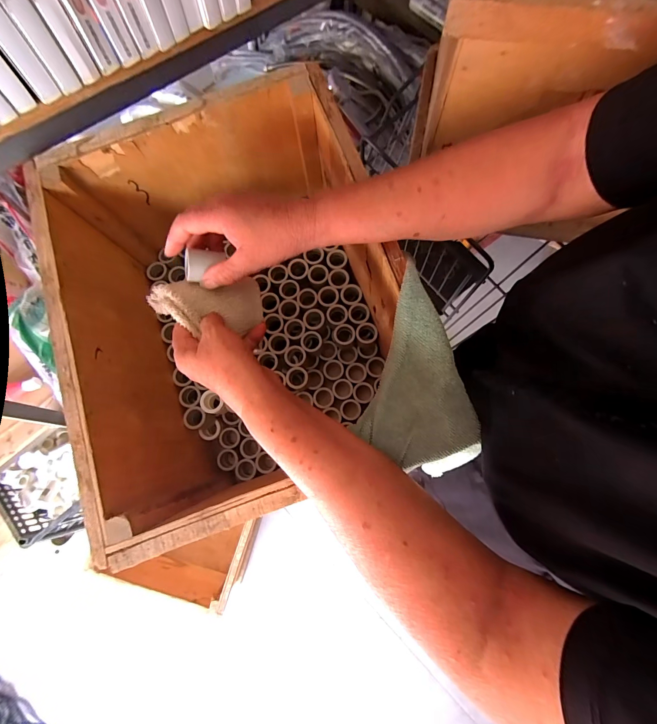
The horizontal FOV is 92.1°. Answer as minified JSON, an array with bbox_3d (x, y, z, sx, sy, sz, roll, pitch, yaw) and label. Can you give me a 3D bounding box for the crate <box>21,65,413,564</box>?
[{"bbox_3d":[-0.105,-0.051,0.397,0.340,0.254,0.413,-20,75,-8],"label":"crate"}]

